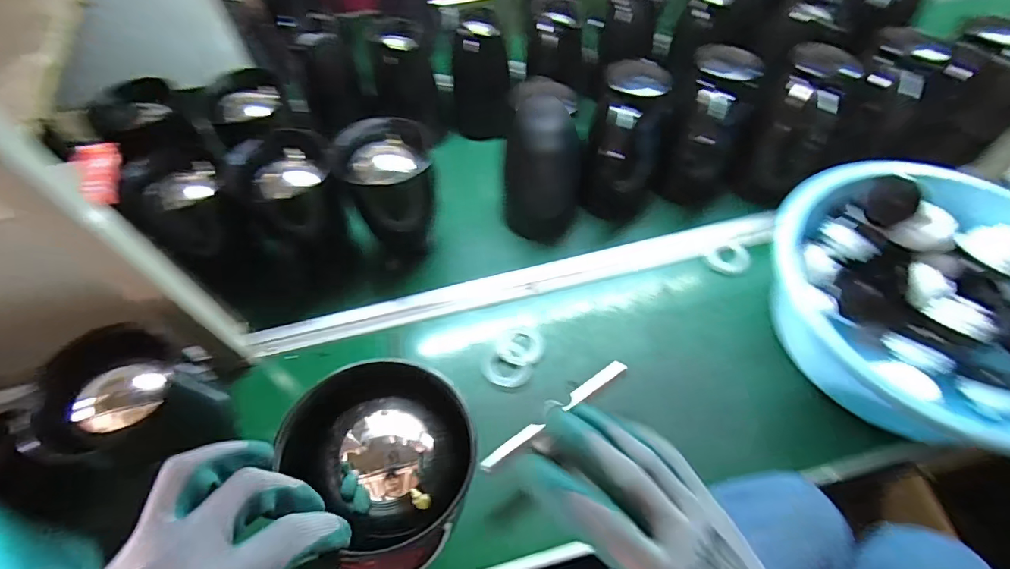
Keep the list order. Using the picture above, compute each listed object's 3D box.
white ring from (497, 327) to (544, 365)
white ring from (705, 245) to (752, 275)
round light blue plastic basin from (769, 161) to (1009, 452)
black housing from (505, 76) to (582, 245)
[{"bbox_3d":[0.022,0.084,0.634,0.060,0.012,0.059,-1,55,2],"label":"white ring"},{"bbox_3d":[0.342,-0.039,0.699,0.059,0.009,0.057,-1,55,2],"label":"white ring"},{"bbox_3d":[0.515,0.035,0.555,0.368,0.127,0.343,-1,55,2],"label":"round light blue plastic basin"},{"bbox_3d":[0.052,-0.162,0.663,0.101,0.241,0.116,-5,55,-2],"label":"black housing"}]

